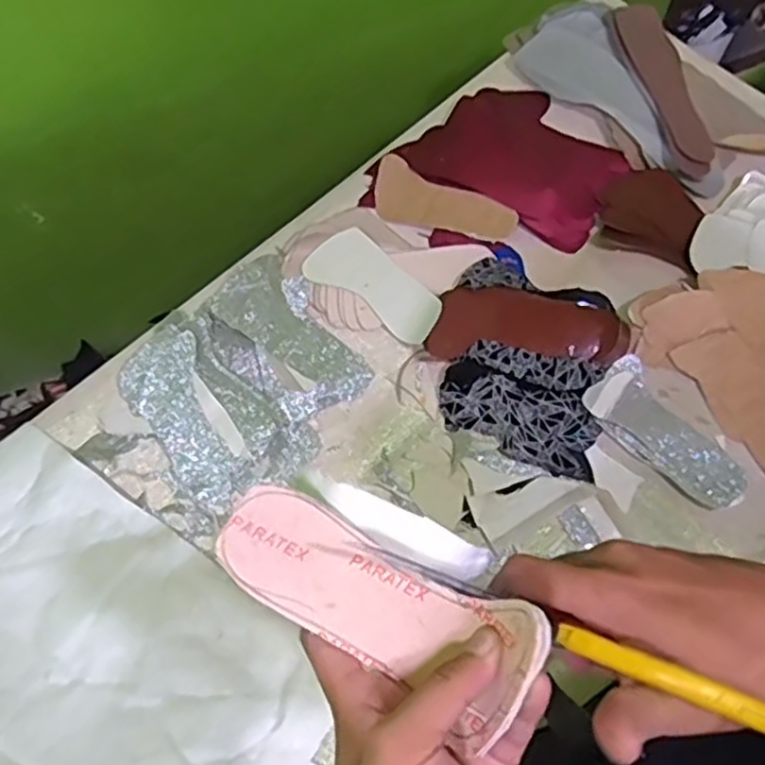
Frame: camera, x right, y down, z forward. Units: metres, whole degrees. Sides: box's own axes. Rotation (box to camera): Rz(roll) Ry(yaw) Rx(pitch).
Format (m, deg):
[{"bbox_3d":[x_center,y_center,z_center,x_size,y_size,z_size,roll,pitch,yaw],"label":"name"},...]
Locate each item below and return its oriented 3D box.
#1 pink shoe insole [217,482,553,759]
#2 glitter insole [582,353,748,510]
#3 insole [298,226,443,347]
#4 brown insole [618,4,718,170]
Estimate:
[{"bbox_3d":[-0.005,0.092,0.315,0.147,0.052,0.050,23,68,20],"label":"pink shoe insole"},{"bbox_3d":[0.281,0.055,0.721,0.078,0.013,0.169,-36,75,-20],"label":"glitter insole"},{"bbox_3d":[-0.006,-0.107,0.771,0.155,0.007,0.070,34,93,15],"label":"insole"},{"bbox_3d":[0.340,-0.359,0.866,0.062,0.012,0.223,-15,77,-14],"label":"brown insole"}]

